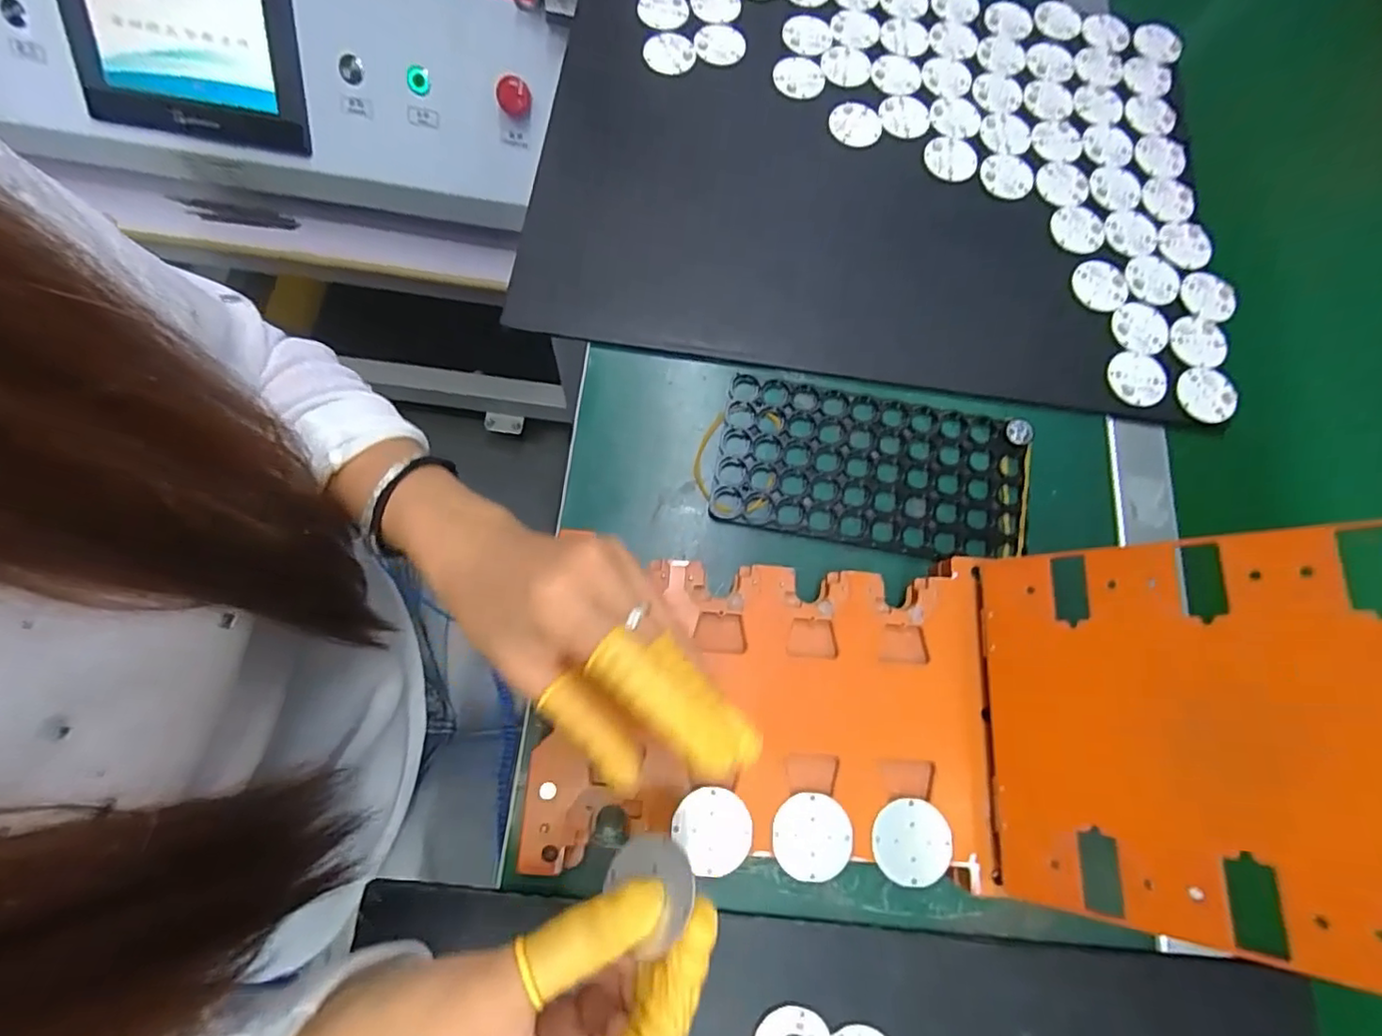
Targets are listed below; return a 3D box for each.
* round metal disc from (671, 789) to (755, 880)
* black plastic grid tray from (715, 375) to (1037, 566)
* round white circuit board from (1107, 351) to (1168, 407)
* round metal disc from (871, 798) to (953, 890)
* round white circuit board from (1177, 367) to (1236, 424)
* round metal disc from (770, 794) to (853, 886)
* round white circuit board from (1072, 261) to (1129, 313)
[{"bbox_3d":[0.012,0.153,0.300,0.035,0.004,0.039,-34,82,-16],"label":"round metal disc"},{"bbox_3d":[0.113,-0.030,0.384,0.191,0.011,0.101,9,73,2],"label":"black plastic grid tray"},{"bbox_3d":[0.301,-0.094,0.410,0.040,0.004,0.039,0,73,-1],"label":"round white circuit board"},{"bbox_3d":[0.111,0.162,0.304,0.039,0.004,0.039,0,73,-1],"label":"round metal disc"},{"bbox_3d":[0.347,-0.082,0.410,0.039,0.006,0.039,0,73,-1],"label":"round white circuit board"},{"bbox_3d":[0.060,0.158,0.302,0.039,0.004,0.038,1,74,-3],"label":"round metal disc"},{"bbox_3d":[0.288,-0.164,0.428,0.039,0.004,0.038,0,73,-1],"label":"round white circuit board"}]

